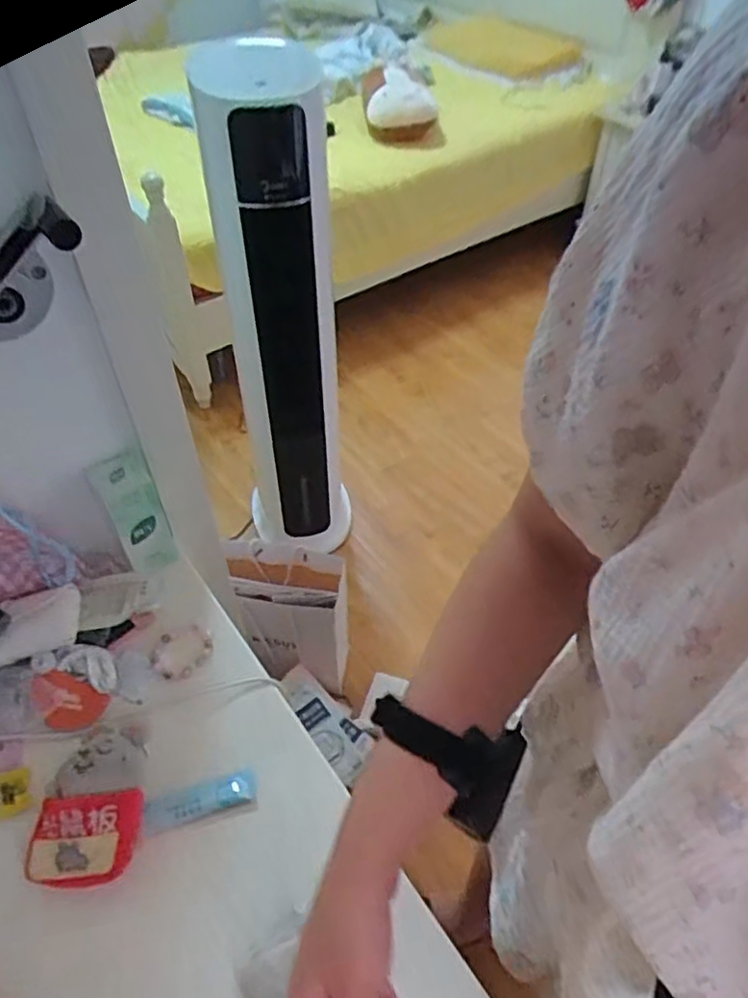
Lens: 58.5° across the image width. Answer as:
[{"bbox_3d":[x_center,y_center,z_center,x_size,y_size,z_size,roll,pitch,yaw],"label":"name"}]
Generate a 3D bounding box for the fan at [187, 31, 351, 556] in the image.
[{"bbox_3d":[-0.190,-0.258,1.444,0.234,1.185,0.256,-8,48,-7],"label":"fan"}]

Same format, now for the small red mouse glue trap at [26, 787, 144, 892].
[{"bbox_3d":[-0.246,0.288,0.564,0.097,0.016,0.071,-9,68,6],"label":"small red mouse glue trap"}]

